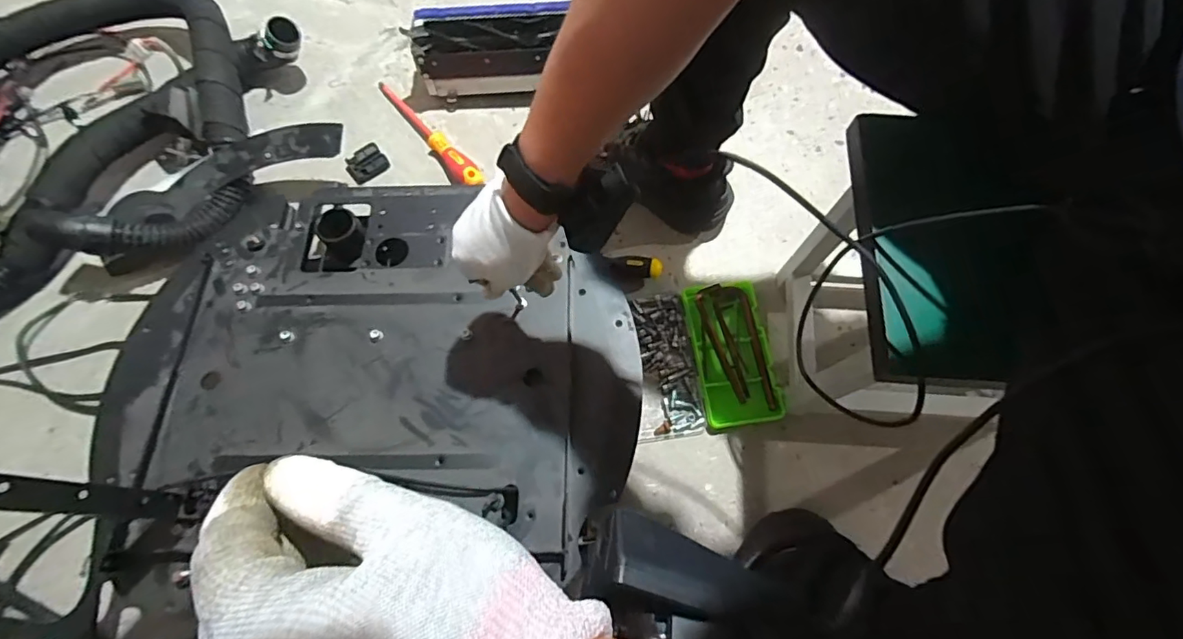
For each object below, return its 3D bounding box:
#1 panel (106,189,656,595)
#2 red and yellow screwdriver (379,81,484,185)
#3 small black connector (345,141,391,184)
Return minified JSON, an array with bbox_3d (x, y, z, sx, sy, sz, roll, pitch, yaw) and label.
[{"bbox_3d":[-0.233,0.028,0.586,0.547,0.018,0.426,-2,67,2],"label":"panel"},{"bbox_3d":[-0.242,-0.283,0.803,0.030,0.038,0.249,-38,75,-13],"label":"red and yellow screwdriver"},{"bbox_3d":[-0.333,-0.230,0.792,0.056,0.012,0.049,-35,75,-12],"label":"small black connector"}]

